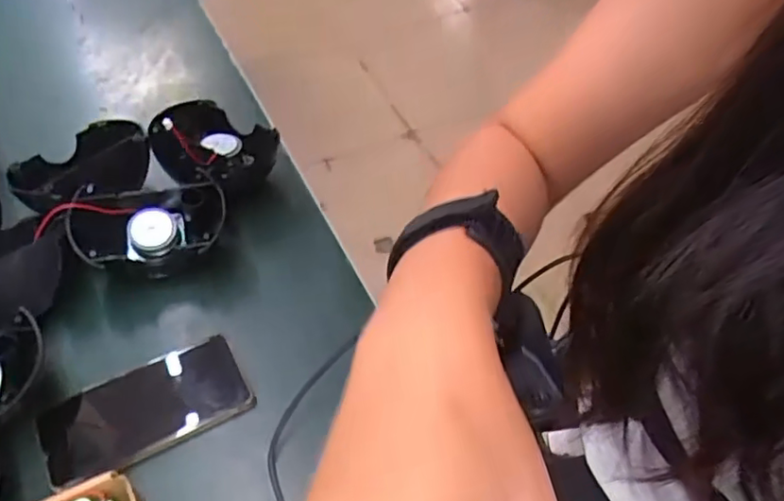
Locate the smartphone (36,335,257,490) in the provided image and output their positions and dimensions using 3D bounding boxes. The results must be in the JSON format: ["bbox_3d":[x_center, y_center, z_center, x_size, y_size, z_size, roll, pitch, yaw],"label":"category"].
[{"bbox_3d":[-0.207,0.134,0.513,0.163,0.014,0.079,-22,58,-19],"label":"smartphone"}]

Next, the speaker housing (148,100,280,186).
[{"bbox_3d":[-0.192,-0.103,0.642,0.124,0.047,0.115,2,53,-3],"label":"speaker housing"}]

